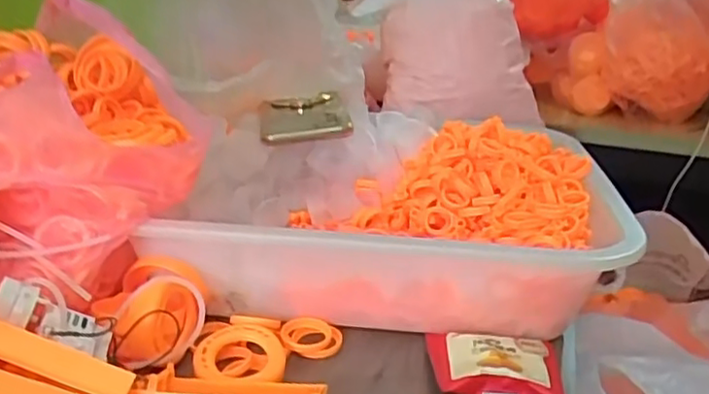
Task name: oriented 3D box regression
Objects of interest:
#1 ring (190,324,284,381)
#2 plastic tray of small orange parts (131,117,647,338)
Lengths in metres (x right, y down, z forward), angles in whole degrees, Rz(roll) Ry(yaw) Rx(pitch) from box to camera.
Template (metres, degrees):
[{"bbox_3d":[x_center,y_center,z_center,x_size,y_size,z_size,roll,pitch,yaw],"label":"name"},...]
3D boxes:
[{"bbox_3d":[-0.074,0.098,0.424,0.058,0.007,0.050,2,23,-3],"label":"ring"},{"bbox_3d":[0.034,0.023,0.514,0.322,0.098,0.202,4,23,3],"label":"plastic tray of small orange parts"}]

